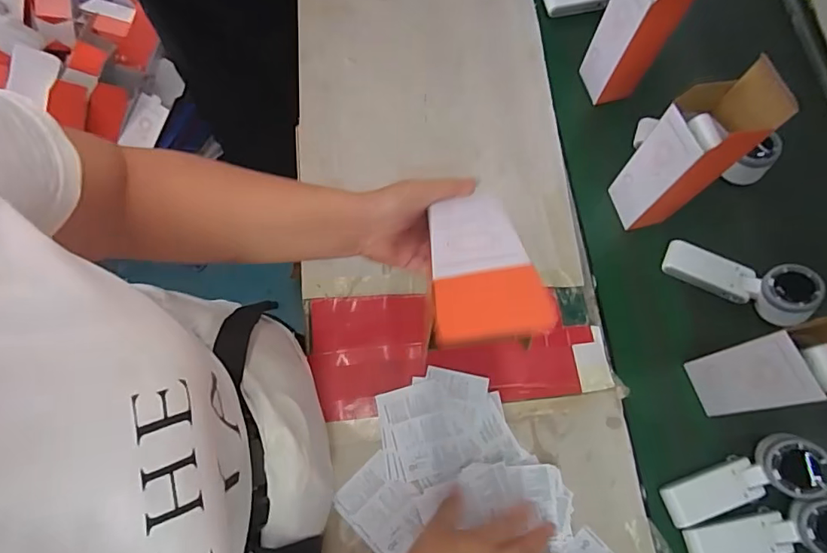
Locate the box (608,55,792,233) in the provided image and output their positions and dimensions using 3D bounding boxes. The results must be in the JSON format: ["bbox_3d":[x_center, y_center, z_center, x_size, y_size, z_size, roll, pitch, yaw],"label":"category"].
[{"bbox_3d":[0.298,-0.134,0.543,0.066,0.209,0.078,-17,72,-7],"label":"box"}]

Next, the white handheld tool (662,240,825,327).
[{"bbox_3d":[0.387,0.006,0.608,0.159,0.054,0.056,23,71,24],"label":"white handheld tool"}]

